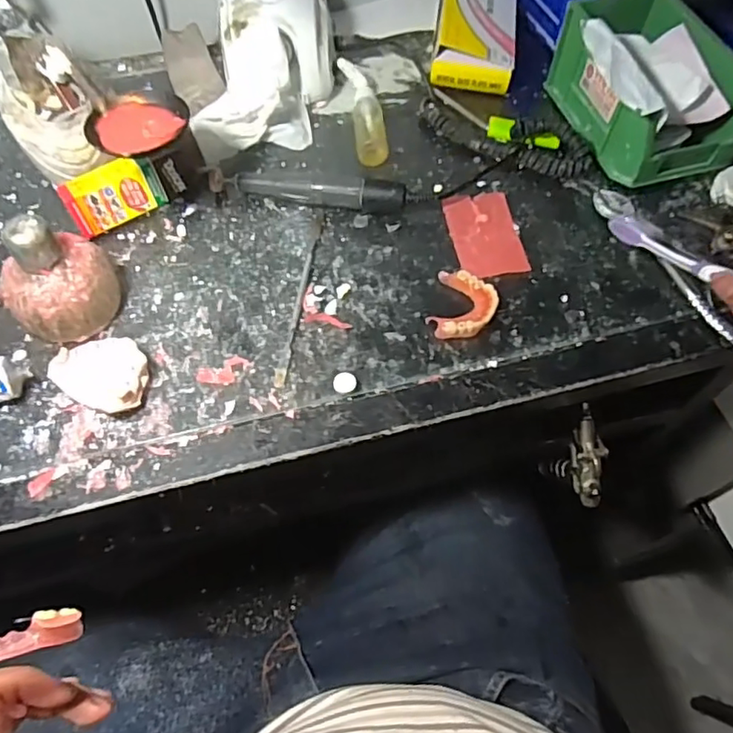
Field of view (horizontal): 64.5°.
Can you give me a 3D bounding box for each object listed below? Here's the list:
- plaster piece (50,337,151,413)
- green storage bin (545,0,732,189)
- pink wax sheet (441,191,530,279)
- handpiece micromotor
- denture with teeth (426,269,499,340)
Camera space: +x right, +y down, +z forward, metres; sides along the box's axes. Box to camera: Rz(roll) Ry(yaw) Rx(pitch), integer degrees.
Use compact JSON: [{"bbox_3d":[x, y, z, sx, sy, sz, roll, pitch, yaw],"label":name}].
[{"bbox_3d":[-0.187,0.004,0.418,0.066,0.020,0.051,22,65,10],"label":"plaster piece"},{"bbox_3d":[0.243,-0.254,0.523,0.119,0.088,0.176,-14,62,-9],"label":"green storage bin"},{"bbox_3d":[0.102,-0.115,0.497,0.057,0.004,0.088,-8,61,-5],"label":"pink wax sheet"},{"bbox_3d":[-0.043,-0.153,0.506,0.151,0.027,0.023,10,64,4],"label":"handpiece micromotor"},{"bbox_3d":[0.076,-0.046,0.455,0.048,0.016,0.059,17,62,9],"label":"denture with teeth"}]

